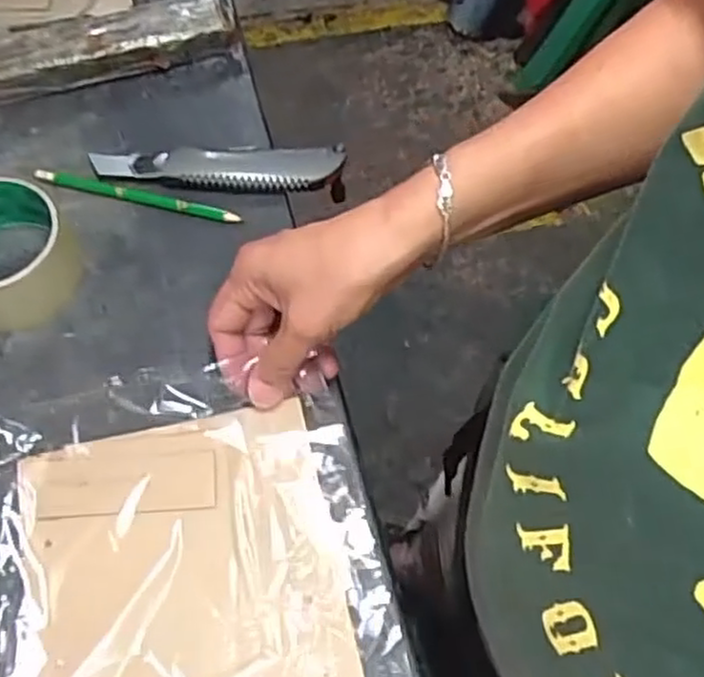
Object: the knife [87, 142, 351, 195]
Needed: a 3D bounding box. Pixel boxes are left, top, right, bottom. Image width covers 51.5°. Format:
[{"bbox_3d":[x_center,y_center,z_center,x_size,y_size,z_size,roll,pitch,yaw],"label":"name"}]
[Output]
[{"bbox_3d":[-0.095,-0.125,0.523,0.173,0.013,0.039,2,64,-1],"label":"knife"}]

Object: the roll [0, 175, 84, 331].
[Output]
[{"bbox_3d":[-0.229,-0.058,0.465,0.093,0.046,0.094,1,64,-2],"label":"roll"}]

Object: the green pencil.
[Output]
[{"bbox_3d":[-0.151,-0.101,0.514,0.147,0.008,0.011,13,64,4],"label":"green pencil"}]

